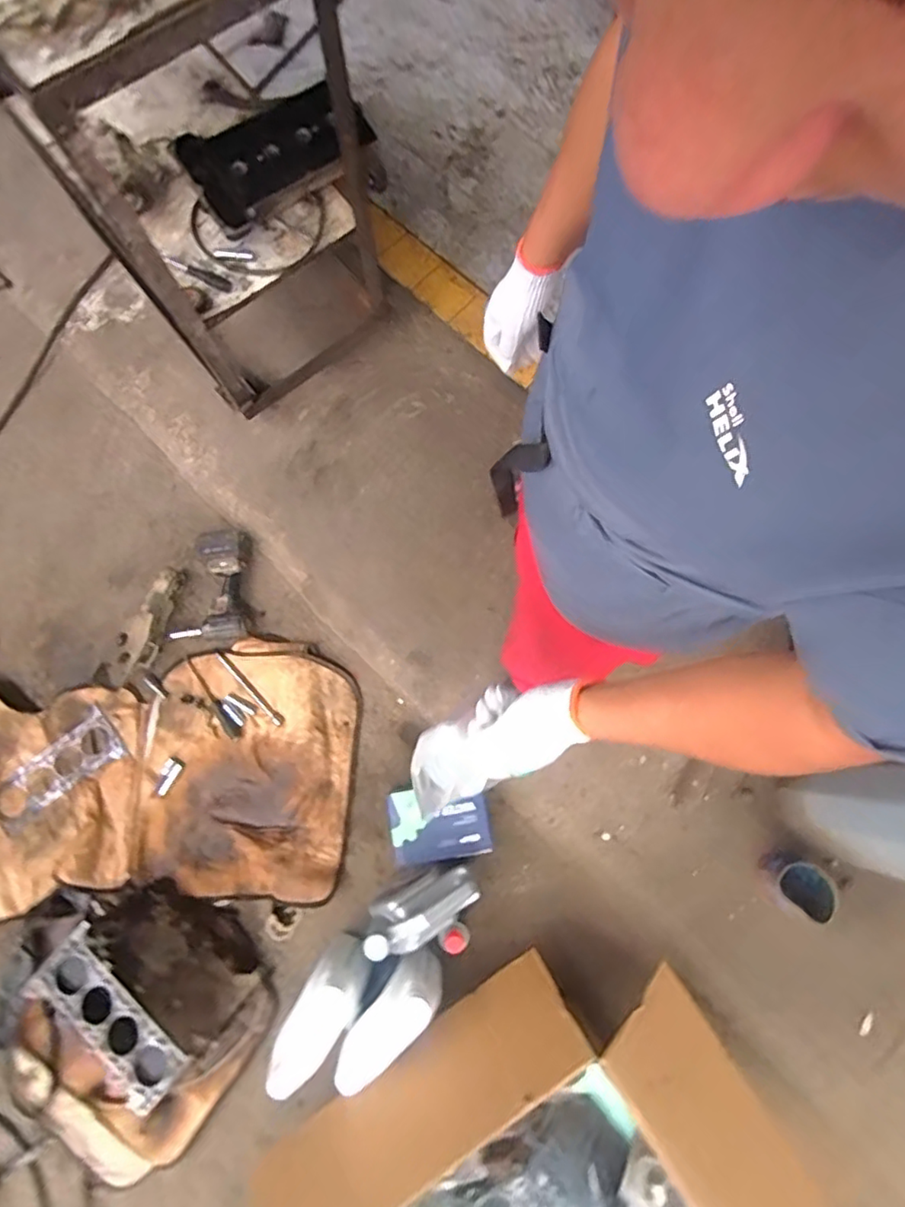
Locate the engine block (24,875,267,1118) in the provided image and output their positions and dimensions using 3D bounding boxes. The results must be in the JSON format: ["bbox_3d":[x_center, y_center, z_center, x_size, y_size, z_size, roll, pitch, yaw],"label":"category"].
[{"bbox_3d":[-0.612,0.764,1.214,0.391,0.230,0.241,39,79,9],"label":"engine block"}]

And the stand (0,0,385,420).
[{"bbox_3d":[-0.543,-0.929,1.197,0.475,0.853,0.672,-39,79,-9],"label":"stand"}]

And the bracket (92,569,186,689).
[{"bbox_3d":[-0.749,0.067,1.451,0.108,0.066,0.319,30,78,8],"label":"bracket"}]

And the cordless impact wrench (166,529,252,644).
[{"bbox_3d":[-0.594,-0.048,1.486,0.187,0.078,0.290,6,76,2],"label":"cordless impact wrench"}]

